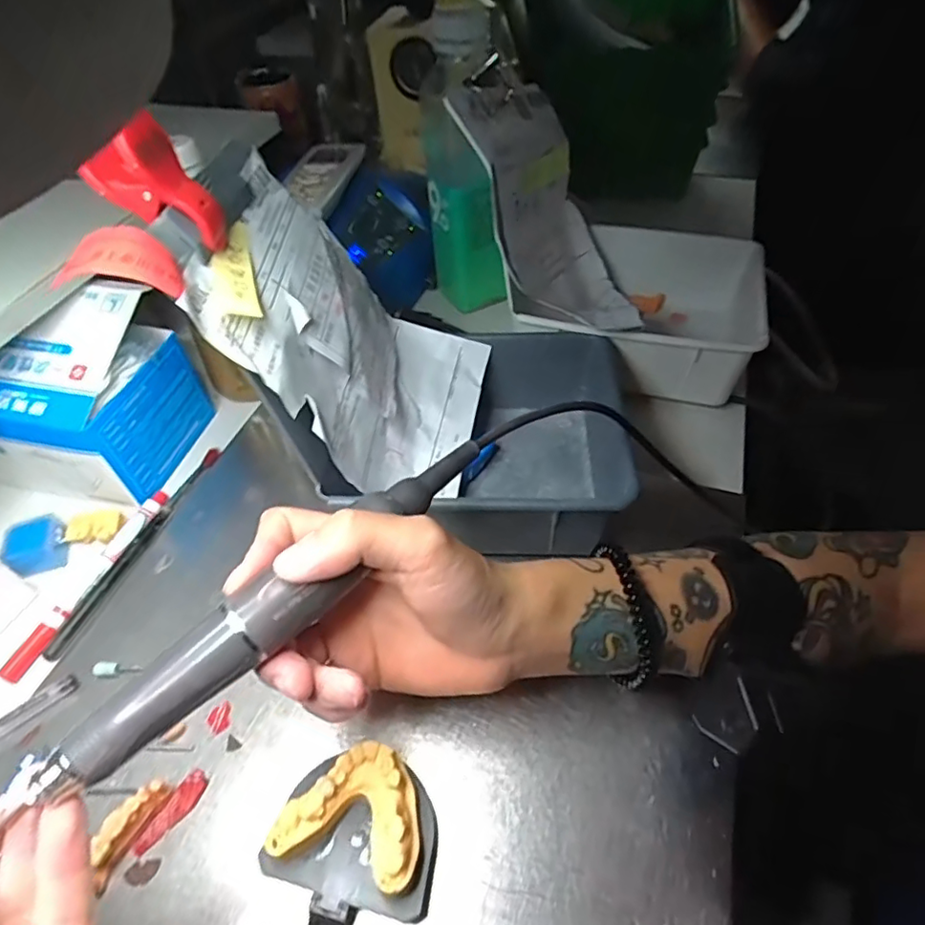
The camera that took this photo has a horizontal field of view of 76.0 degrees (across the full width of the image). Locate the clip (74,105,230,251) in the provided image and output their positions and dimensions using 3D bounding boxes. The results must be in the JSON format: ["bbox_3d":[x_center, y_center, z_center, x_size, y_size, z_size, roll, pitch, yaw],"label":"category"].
[{"bbox_3d":[-0.130,-0.118,0.259,0.026,0.055,0.027,-8,60,24],"label":"clip"}]

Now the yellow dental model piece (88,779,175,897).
[{"bbox_3d":[-0.155,0.169,0.272,0.013,0.015,0.045,19,52,20],"label":"yellow dental model piece"}]

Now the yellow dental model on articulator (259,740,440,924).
[{"bbox_3d":[-0.044,0.157,0.260,0.070,0.035,0.059,10,50,13],"label":"yellow dental model on articulator"}]

